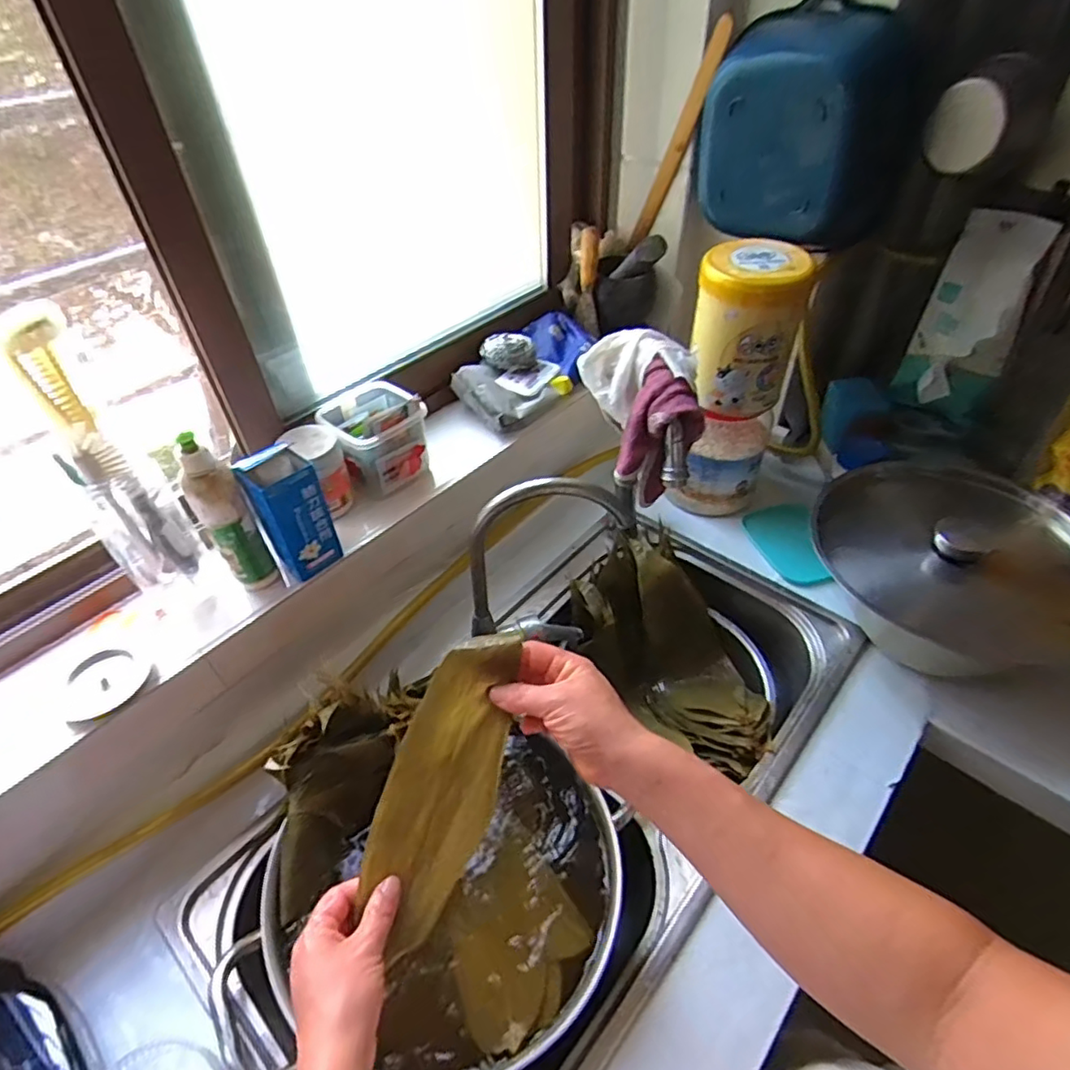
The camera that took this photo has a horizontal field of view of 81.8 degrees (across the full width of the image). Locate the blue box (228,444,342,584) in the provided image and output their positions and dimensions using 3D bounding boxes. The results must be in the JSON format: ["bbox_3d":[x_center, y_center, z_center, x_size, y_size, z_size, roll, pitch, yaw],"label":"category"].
[{"bbox_3d":[-0.245,-0.024,0.621,0.050,0.134,0.064,35,56,31],"label":"blue box"}]

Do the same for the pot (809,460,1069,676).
[{"bbox_3d":[0.491,0.045,0.752,0.296,0.119,0.284,-1,46,2],"label":"pot"}]

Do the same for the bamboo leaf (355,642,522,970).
[{"bbox_3d":[-0.069,0.191,0.476,0.084,0.216,0.025,15,7,-14],"label":"bamboo leaf"}]

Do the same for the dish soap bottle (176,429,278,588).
[{"bbox_3d":[-0.294,-0.016,0.593,0.042,0.169,0.040,-30,51,-24],"label":"dish soap bottle"}]

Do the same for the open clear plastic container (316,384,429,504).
[{"bbox_3d":[-0.189,-0.117,0.737,0.101,0.086,0.104,-34,53,-27],"label":"open clear plastic container"}]

